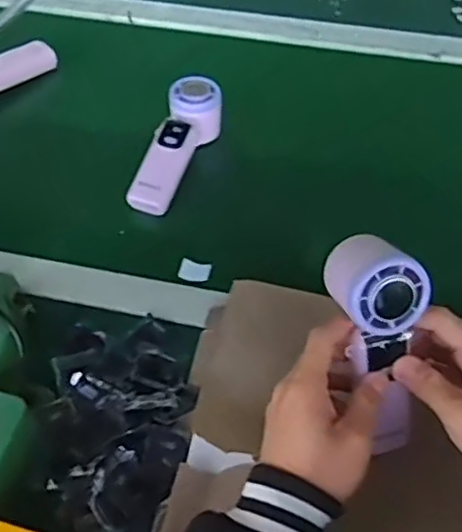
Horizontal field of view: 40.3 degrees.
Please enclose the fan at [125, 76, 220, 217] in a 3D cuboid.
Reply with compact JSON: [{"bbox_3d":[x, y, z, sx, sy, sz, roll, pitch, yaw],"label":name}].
[{"bbox_3d":[-0.057,-0.131,0.675,0.055,0.054,0.164,15,56,12],"label":"fan"}]

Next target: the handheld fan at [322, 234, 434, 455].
[{"bbox_3d":[0.109,0.062,0.458,0.053,0.163,0.058,-18,24,-11],"label":"handheld fan"}]

